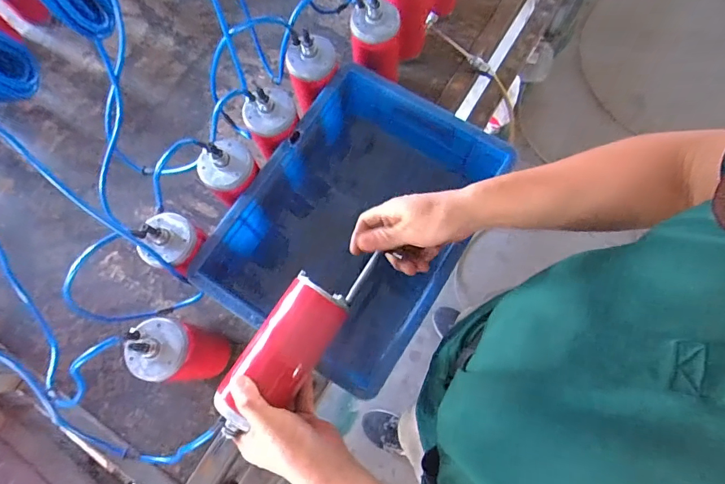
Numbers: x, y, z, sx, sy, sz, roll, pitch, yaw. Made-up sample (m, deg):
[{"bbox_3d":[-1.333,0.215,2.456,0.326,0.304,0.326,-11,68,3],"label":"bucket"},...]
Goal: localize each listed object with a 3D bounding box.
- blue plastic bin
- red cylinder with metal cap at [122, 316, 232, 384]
[{"bbox_3d":[-0.007,-0.022,0.651,0.290,0.154,0.401,31,77,10],"label":"blue plastic bin"},{"bbox_3d":[-0.245,0.154,0.588,0.073,0.194,0.072,-1,74,2],"label":"red cylinder with metal cap"}]

